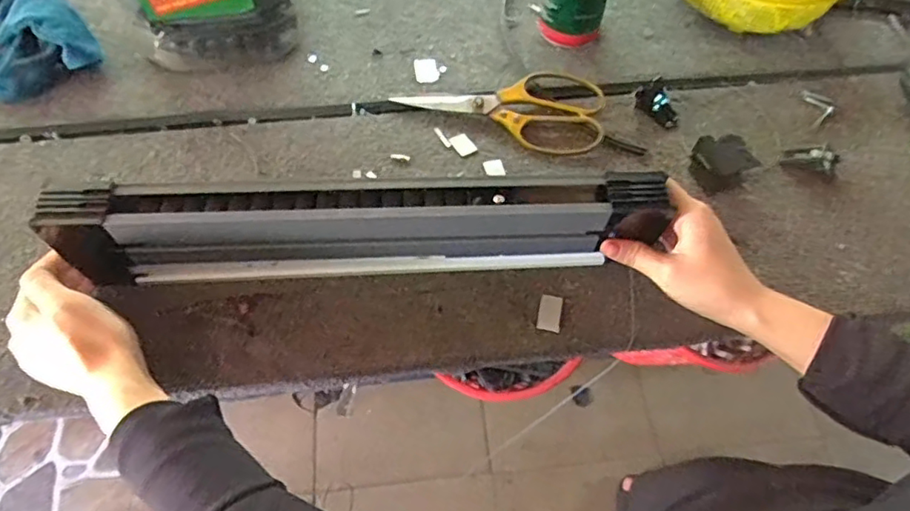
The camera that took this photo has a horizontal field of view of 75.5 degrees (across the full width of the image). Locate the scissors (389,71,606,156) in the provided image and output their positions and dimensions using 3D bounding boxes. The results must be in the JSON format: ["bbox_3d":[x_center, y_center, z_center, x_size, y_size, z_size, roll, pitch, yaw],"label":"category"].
[{"bbox_3d":[0.045,-0.140,0.559,0.194,0.019,0.089,5,60,1],"label":"scissors"}]

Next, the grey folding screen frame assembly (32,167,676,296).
[{"bbox_3d":[-0.062,-0.019,0.437,0.424,0.088,0.042,-2,60,-4],"label":"grey folding screen frame assembly"}]

